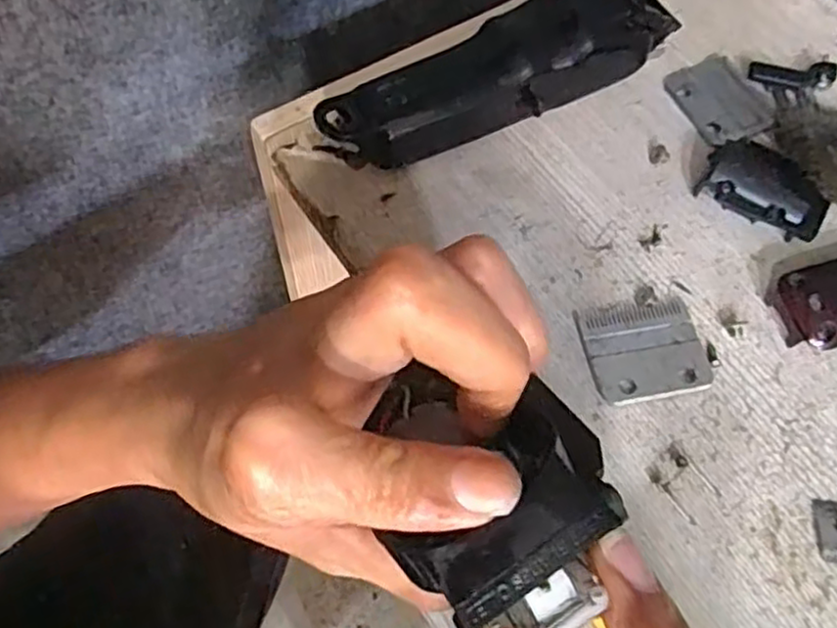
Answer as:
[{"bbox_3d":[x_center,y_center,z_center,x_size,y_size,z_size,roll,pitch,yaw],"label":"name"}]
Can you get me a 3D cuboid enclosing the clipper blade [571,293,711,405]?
[{"bbox_3d":[0.091,0.015,0.290,0.046,0.004,0.040,-7,63,-7],"label":"clipper blade"}]

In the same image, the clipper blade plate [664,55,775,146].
[{"bbox_3d":[0.145,-0.104,0.351,0.037,0.005,0.050,-21,65,-14],"label":"clipper blade plate"}]

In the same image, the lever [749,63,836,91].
[{"bbox_3d":[0.182,-0.115,0.352,0.041,0.010,0.013,7,62,0],"label":"lever"}]

